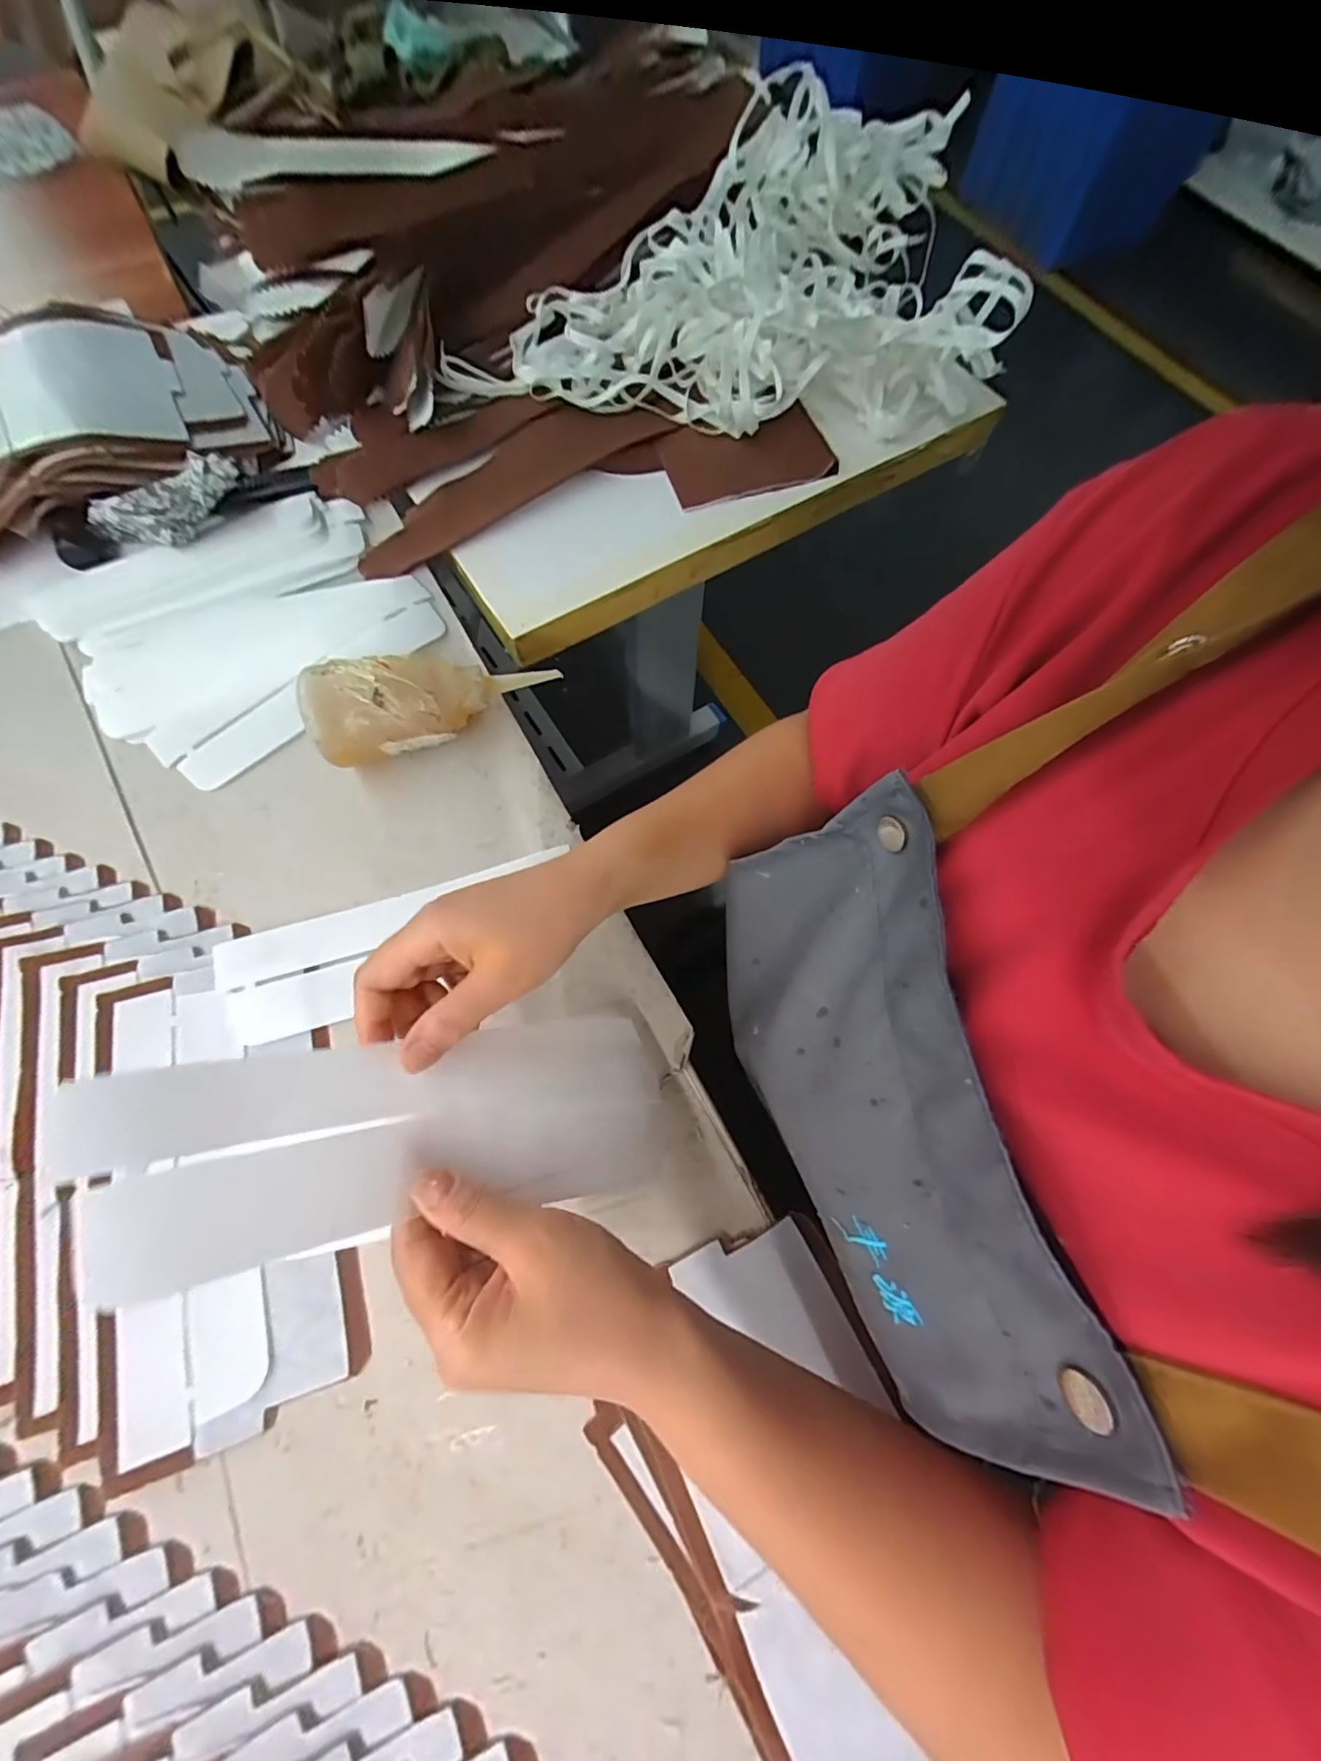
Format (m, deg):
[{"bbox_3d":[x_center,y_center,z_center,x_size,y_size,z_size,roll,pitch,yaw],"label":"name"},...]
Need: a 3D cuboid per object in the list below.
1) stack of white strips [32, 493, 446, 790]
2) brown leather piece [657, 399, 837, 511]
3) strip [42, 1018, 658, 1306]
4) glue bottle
[{"bbox_3d":[-0.319,-0.204,0.429,0.236,0.020,0.216,-37,75,-13],"label":"stack of white strips"},{"bbox_3d":[0.075,-0.369,0.484,0.139,0.014,0.080,-13,77,-5],"label":"brown leather piece"},{"bbox_3d":[-0.093,0.098,0.230,0.217,0.006,0.077,7,51,-36],"label":"strip"},{"bbox_3d":[-0.150,-0.119,0.377,0.153,0.059,0.049,-13,71,-6],"label":"glue bottle"}]

